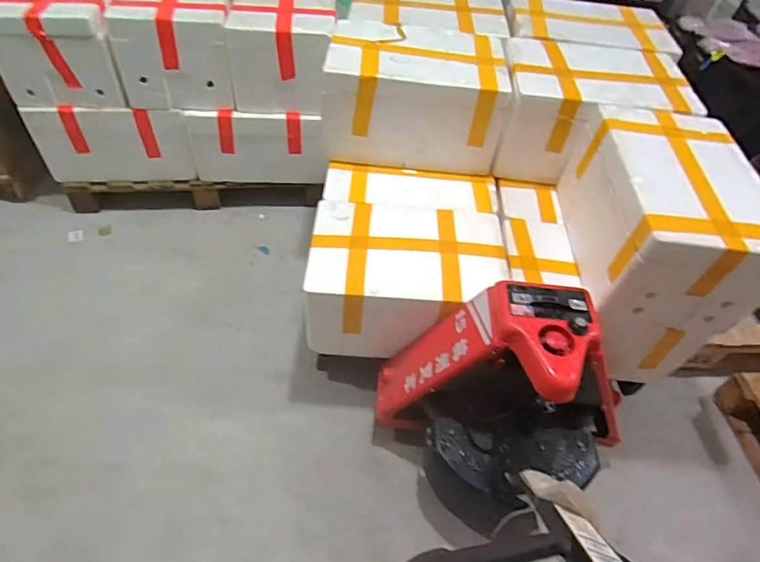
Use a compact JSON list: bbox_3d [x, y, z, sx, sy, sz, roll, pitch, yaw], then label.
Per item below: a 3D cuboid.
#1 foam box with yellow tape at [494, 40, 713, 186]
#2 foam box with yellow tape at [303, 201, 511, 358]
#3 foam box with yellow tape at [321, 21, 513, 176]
[{"bbox_3d":[0.659,-0.529,1.530,0.568,0.331,0.364,4,47,-1],"label":"foam box with yellow tape"},{"bbox_3d":[0.073,-0.007,1.372,0.516,0.267,0.344,3,47,-2],"label":"foam box with yellow tape"},{"bbox_3d":[0.114,-0.582,1.516,0.527,0.282,0.377,5,47,1],"label":"foam box with yellow tape"}]

